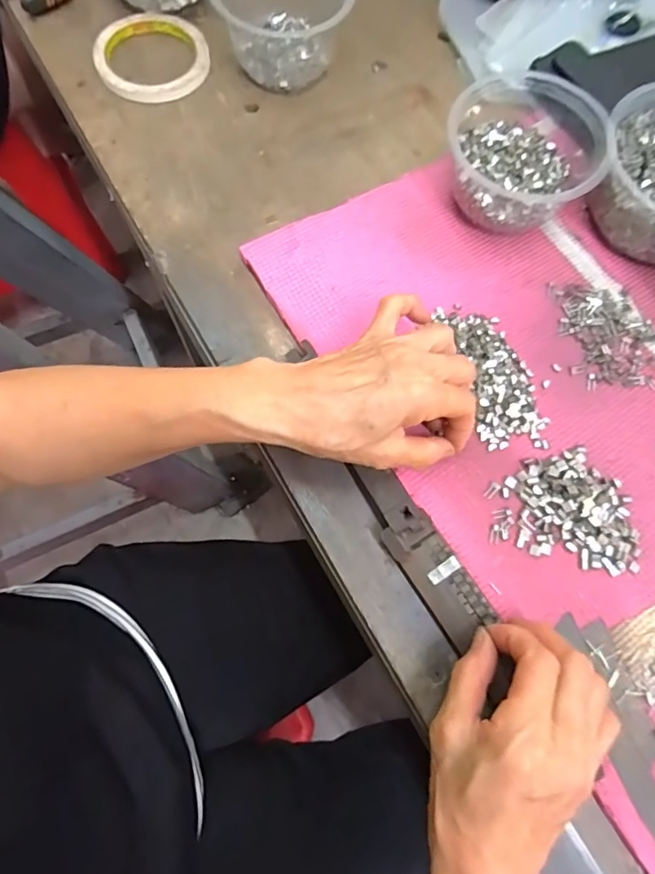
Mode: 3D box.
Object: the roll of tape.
[{"bbox_3d":[-0.157,-0.341,0.456,0.097,0.015,0.097,0,73,-1],"label":"roll of tape"}]

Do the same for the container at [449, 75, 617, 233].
[{"bbox_3d":[0.145,-0.209,0.386,0.110,0.068,0.095,23,75,6],"label":"container"}]

